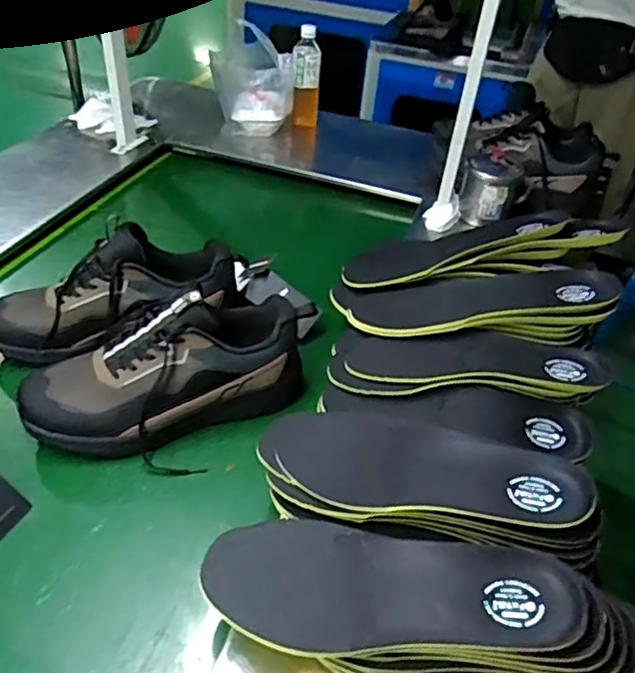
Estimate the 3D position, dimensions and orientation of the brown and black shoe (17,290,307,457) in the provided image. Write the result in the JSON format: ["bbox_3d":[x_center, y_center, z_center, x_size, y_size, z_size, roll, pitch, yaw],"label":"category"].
[{"bbox_3d":[-0.163,0.039,0.655,0.314,0.137,0.098,-11,44,-18],"label":"brown and black shoe"}]

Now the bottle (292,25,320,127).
[{"bbox_3d":[-0.026,-0.573,1.323,0.061,0.196,0.056,4,41,-2],"label":"bottle"}]

